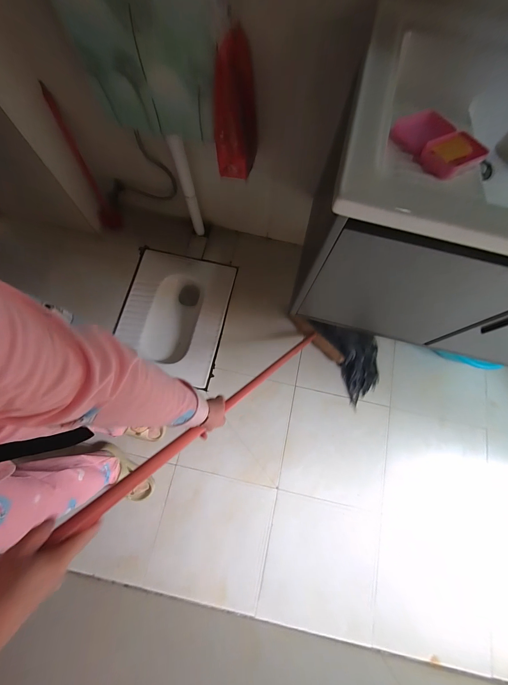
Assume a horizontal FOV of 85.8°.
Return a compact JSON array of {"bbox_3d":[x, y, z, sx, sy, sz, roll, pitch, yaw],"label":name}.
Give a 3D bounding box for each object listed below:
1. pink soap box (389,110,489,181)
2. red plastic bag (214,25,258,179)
[{"bbox_3d":[0.332,-0.371,0.499,0.118,0.029,0.161,-32,77,-11],"label":"pink soap box"},{"bbox_3d":[-0.049,-0.602,0.733,0.119,0.320,0.061,-4,77,4],"label":"red plastic bag"}]

